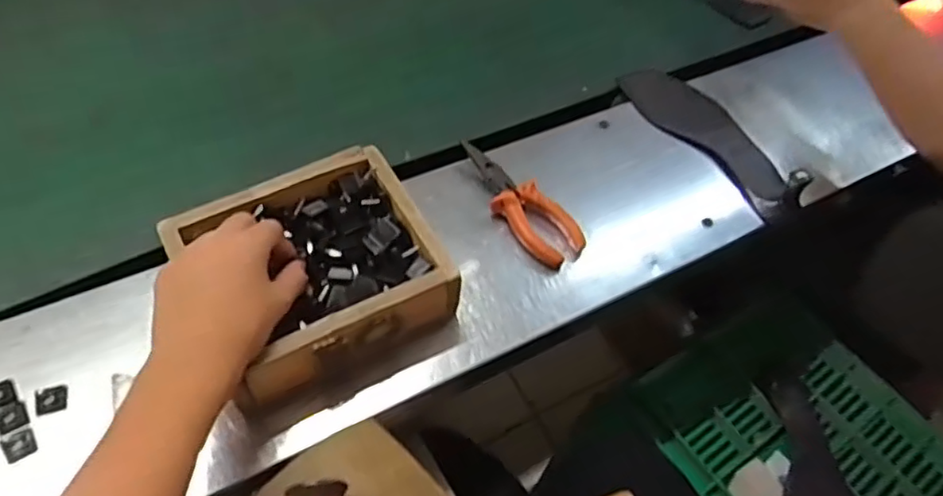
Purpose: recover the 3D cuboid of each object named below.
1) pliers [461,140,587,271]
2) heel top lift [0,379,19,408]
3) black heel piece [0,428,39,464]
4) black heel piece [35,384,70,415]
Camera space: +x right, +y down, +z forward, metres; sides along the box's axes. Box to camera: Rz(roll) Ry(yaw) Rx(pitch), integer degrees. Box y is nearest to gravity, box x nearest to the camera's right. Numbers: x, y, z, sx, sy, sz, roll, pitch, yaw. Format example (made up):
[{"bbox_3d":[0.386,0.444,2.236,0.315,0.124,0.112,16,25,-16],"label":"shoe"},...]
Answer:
[{"bbox_3d":[0.038,-0.042,0.577,0.046,0.025,0.149,-35,64,-25],"label":"pliers"},{"bbox_3d":[-0.327,0.102,0.442,0.018,0.004,0.021,-34,64,-25],"label":"heel top lift"},{"bbox_3d":[-0.301,0.132,0.424,0.018,0.004,0.020,-27,61,-22],"label":"black heel piece"},{"bbox_3d":[-0.292,0.105,0.443,0.020,0.004,0.019,-17,58,-16],"label":"black heel piece"}]

